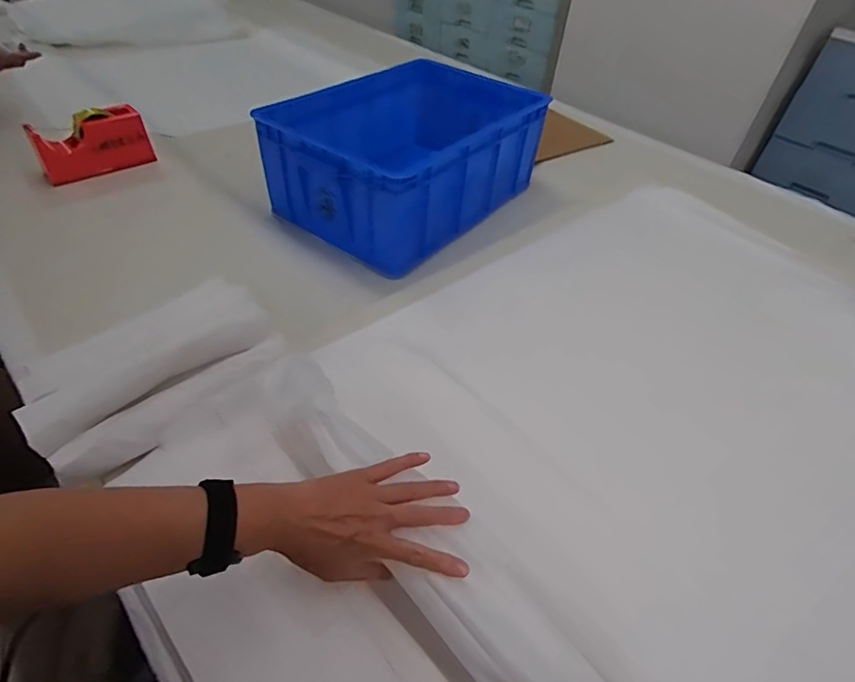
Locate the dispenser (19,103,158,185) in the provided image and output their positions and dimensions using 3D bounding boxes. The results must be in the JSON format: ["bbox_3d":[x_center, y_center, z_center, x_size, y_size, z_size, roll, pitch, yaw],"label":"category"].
[{"bbox_3d":[-0.673,-0.395,1.008,0.209,0.125,0.053,-21,51,-24],"label":"dispenser"}]

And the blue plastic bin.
[{"bbox_3d":[-0.025,-0.389,1.034,0.350,0.189,0.538,29,49,21],"label":"blue plastic bin"}]

